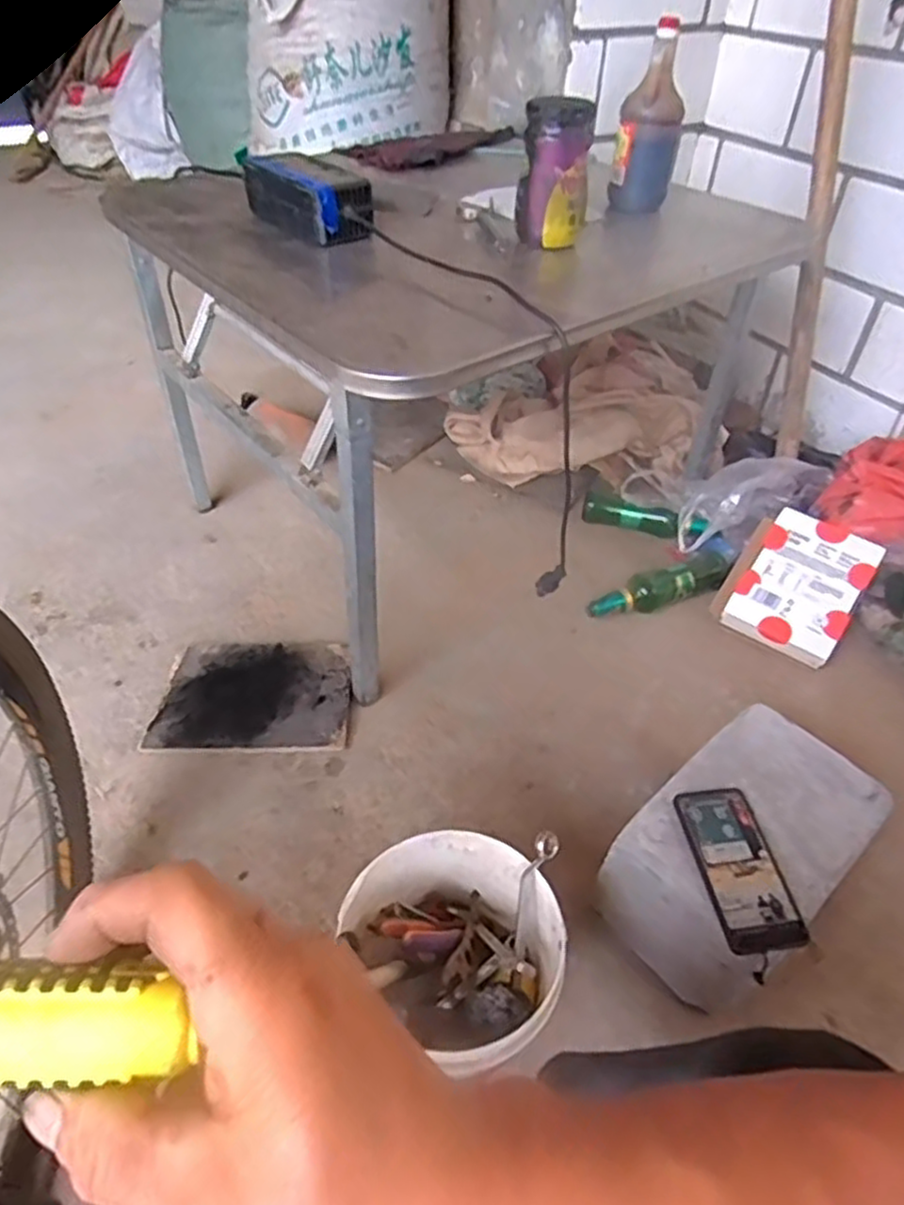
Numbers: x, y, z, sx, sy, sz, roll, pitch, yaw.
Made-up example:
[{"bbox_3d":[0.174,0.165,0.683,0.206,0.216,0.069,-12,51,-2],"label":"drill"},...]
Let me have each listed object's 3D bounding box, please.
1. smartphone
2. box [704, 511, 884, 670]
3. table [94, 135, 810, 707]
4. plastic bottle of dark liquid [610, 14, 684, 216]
[{"bbox_3d":[0.284,0.260,0.708,0.077,0.013,0.163,-3,45,-6],"label":"smartphone"},{"bbox_3d":[0.574,-0.031,1.194,0.197,0.063,0.238,29,84,25],"label":"box"},{"bbox_3d":[-0.065,-0.334,1.128,0.598,0.514,0.710,-31,53,-29],"label":"table"},{"bbox_3d":[0.265,-0.628,0.953,0.076,0.215,0.064,4,44,2],"label":"plastic bottle of dark liquid"}]

